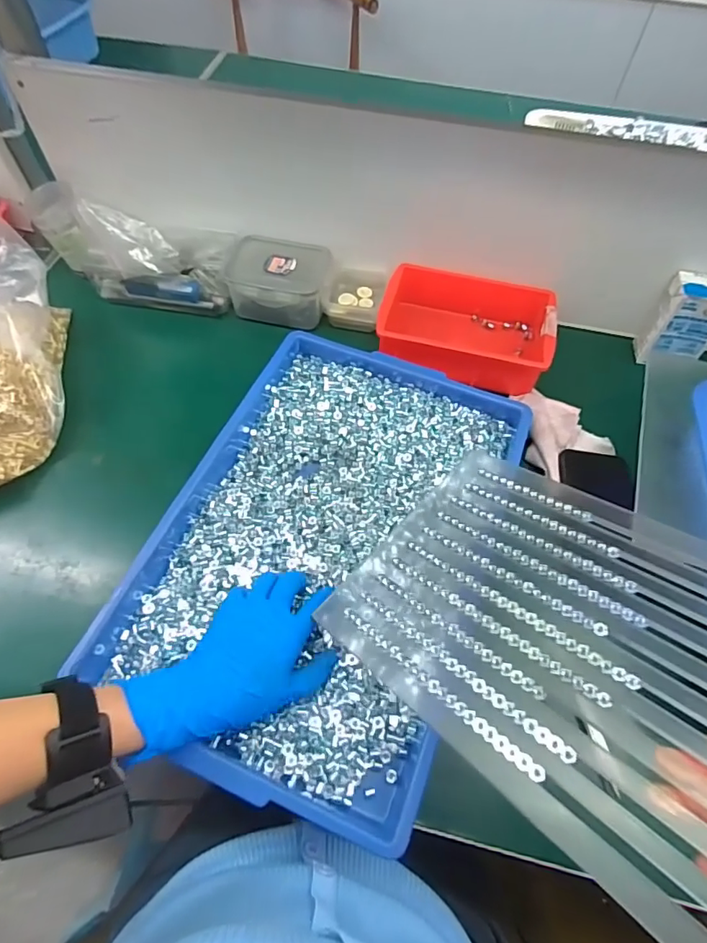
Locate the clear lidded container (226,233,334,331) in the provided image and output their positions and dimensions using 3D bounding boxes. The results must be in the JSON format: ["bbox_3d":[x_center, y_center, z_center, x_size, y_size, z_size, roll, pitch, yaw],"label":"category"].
[{"bbox_3d":[-0.092,-0.240,0.645,0.120,0.061,0.096,11,60,5],"label":"clear lidded container"}]

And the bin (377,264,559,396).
[{"bbox_3d":[0.137,-0.179,0.621,0.194,0.073,0.149,13,61,6],"label":"bin"}]

